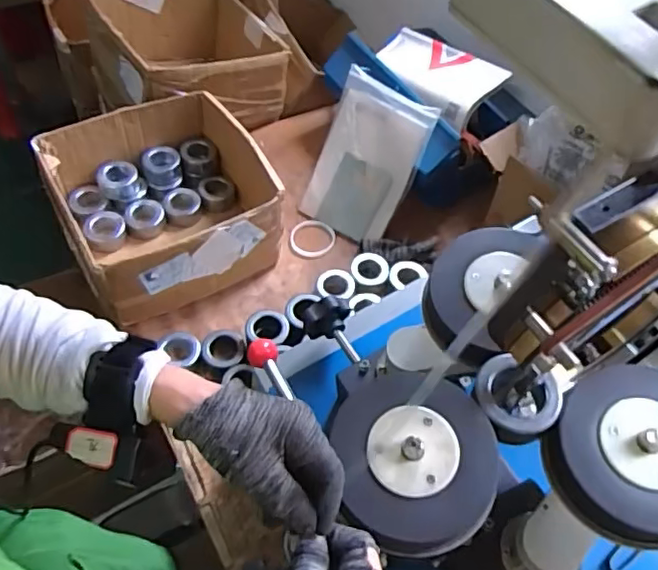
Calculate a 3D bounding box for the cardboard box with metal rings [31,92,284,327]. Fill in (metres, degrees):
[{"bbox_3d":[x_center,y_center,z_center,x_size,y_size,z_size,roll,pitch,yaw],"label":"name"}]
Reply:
[{"bbox_3d":[-0.280,-0.143,1.050,0.347,0.174,0.329,-26,60,-21],"label":"cardboard box with metal rings"}]

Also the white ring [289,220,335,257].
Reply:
[{"bbox_3d":[-0.031,-0.091,1.131,0.083,0.010,0.091,2,54,-3],"label":"white ring"}]

